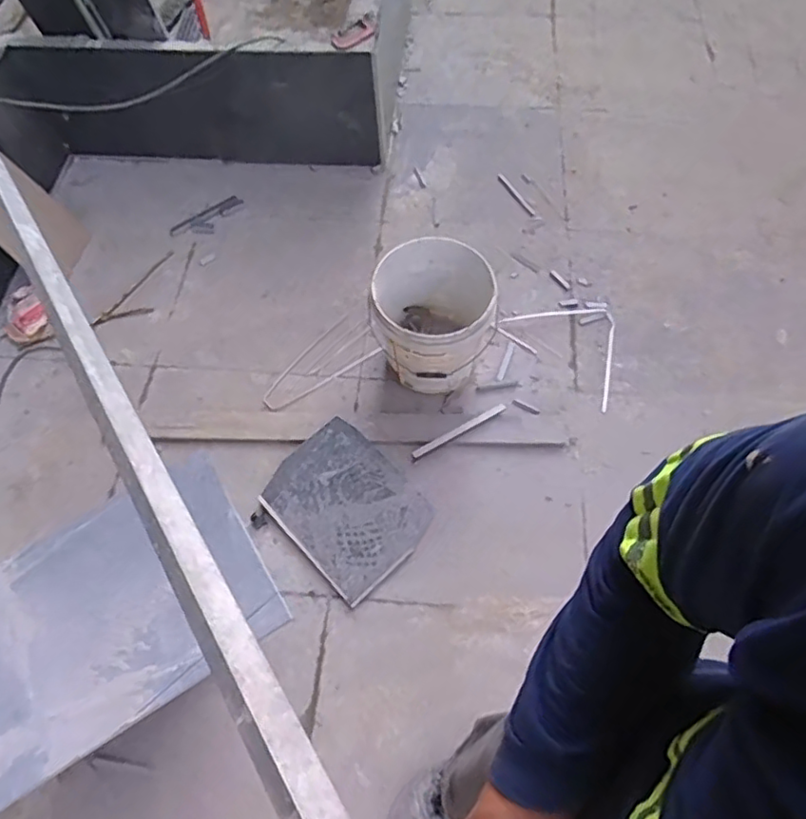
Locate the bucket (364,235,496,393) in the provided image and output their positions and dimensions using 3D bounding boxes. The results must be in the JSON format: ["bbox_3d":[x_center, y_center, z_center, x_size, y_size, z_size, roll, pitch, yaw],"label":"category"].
[{"bbox_3d":[0.075,-0.236,1.599,0.324,0.334,0.322,-1,62,1],"label":"bucket"}]

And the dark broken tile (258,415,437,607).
[{"bbox_3d":[-0.146,0.239,1.534,0.309,0.020,0.402,-40,68,-18],"label":"dark broken tile"}]

